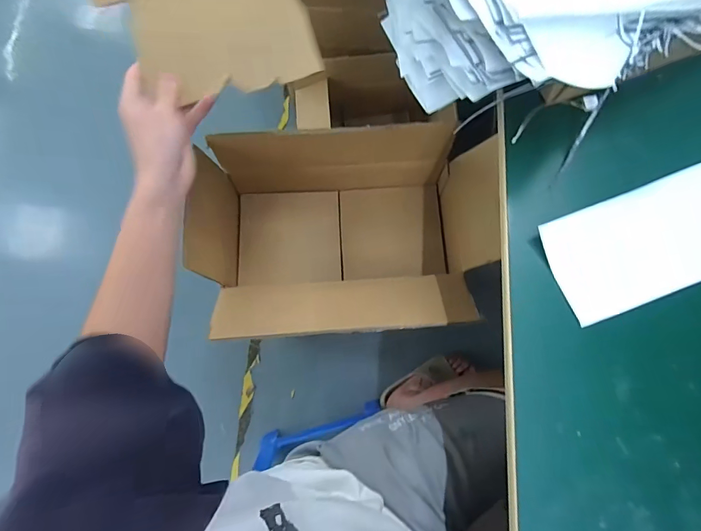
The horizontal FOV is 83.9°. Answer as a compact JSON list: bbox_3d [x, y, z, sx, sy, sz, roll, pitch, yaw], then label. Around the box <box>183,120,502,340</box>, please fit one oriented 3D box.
[{"bbox_3d":[-0.034,-0.041,0.674,0.451,0.200,0.316,-3,75,-1],"label":"box"}]

